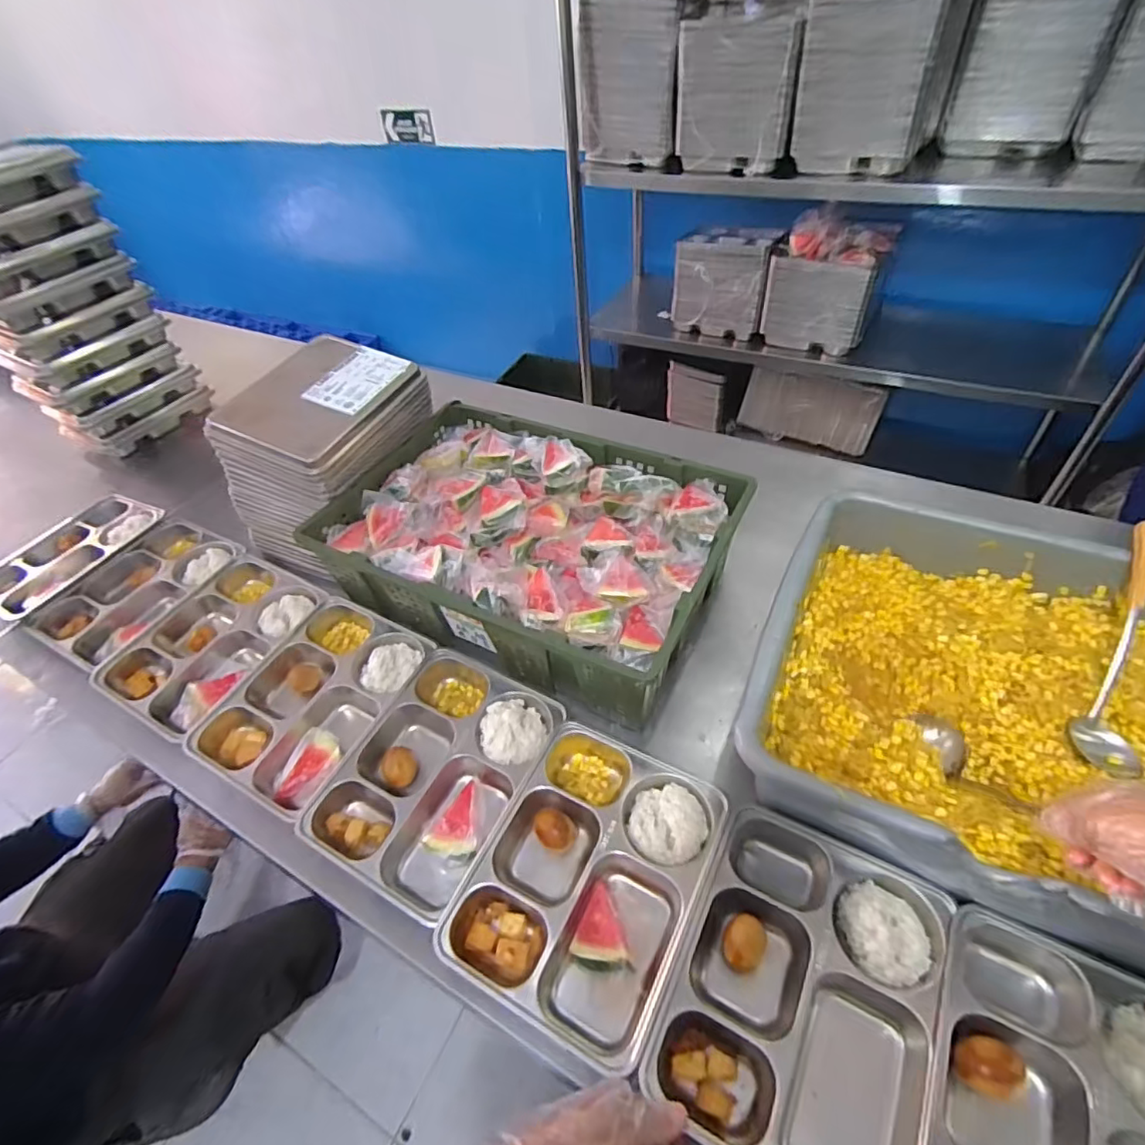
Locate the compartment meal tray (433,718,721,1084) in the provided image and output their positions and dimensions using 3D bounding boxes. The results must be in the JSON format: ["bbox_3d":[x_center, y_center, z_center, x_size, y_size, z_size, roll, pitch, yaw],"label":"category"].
[{"bbox_3d":[0.021,0.321,0.629,0.215,0.056,0.276,19,52,21],"label":"compartment meal tray"}]

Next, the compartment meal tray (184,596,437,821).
[{"bbox_3d":[-0.349,0.170,0.813,0.237,0.054,0.292,18,52,21],"label":"compartment meal tray"}]

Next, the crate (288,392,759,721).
[{"bbox_3d":[-0.065,-0.056,0.871,0.547,0.133,0.360,21,53,23],"label":"crate"}]

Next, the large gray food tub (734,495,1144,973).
[{"bbox_3d":[0.510,0.138,0.635,0.574,0.142,0.483,17,51,20],"label":"large gray food tub"}]

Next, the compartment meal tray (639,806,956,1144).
[{"bbox_3d":[0.213,0.393,0.549,0.212,0.069,0.273,20,52,22],"label":"compartment meal tray"}]

